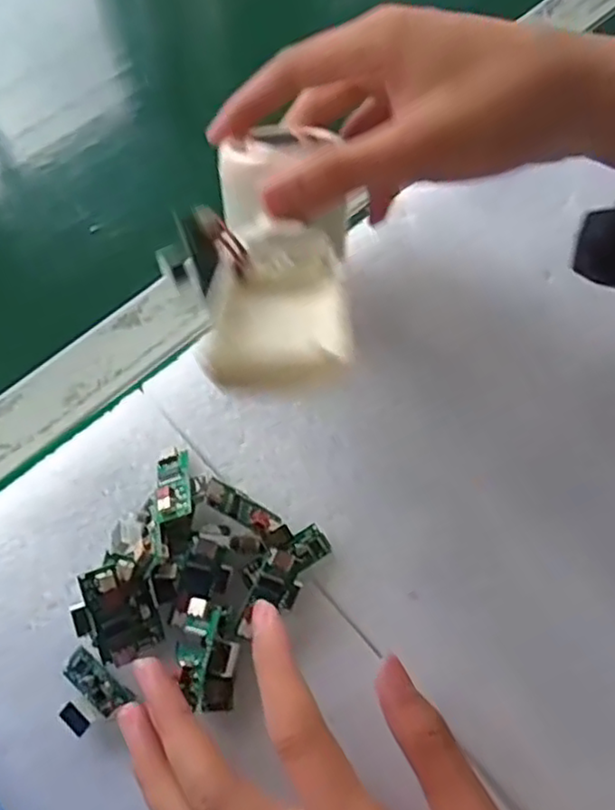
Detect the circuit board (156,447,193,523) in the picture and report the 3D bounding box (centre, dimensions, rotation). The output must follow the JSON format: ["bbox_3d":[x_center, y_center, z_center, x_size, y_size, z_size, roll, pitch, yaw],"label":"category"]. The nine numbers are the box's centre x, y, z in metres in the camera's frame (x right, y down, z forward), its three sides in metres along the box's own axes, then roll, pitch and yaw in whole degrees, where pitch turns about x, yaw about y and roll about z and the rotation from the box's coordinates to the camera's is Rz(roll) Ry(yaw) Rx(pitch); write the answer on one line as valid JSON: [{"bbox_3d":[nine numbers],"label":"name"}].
[{"bbox_3d":[-0.057,0.032,0.278,0.014,0.005,0.038,-7,38,-6],"label":"circuit board"}]

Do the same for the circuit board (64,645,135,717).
[{"bbox_3d":[-0.083,0.109,0.258,0.029,0.007,0.013,37,69,13],"label":"circuit board"}]

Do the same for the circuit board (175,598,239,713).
[{"bbox_3d":[-0.039,0.097,0.255,0.022,0.012,0.039,-2,66,-4],"label":"circuit board"}]

